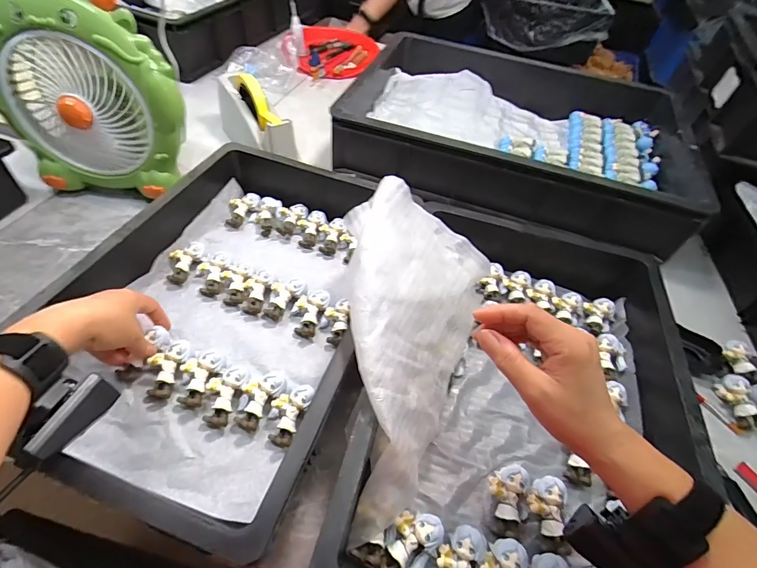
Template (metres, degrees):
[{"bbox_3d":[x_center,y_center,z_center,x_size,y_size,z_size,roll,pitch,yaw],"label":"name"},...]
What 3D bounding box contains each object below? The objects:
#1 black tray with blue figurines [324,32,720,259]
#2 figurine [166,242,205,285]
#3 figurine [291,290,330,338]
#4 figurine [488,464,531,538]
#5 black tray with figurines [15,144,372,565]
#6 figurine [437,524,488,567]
[{"bbox_3d":[0.253,-0.284,0.751,0.578,0.152,0.428,21,51,11],"label":"black tray with blue figurines"},{"bbox_3d":[-0.263,-0.030,0.525,0.035,0.023,0.061,15,51,6],"label":"figurine"},{"bbox_3d":[-0.088,0.033,0.495,0.040,0.027,0.066,20,51,10],"label":"figurine"},{"bbox_3d":[0.126,0.210,0.384,0.038,0.027,0.067,24,52,13],"label":"figurine"},{"bbox_3d":[-0.173,0.016,0.466,0.324,0.095,0.453,17,51,7],"label":"black tray with figurines"},{"bbox_3d":[0.072,0.247,0.337,0.041,0.029,0.064,17,51,8],"label":"figurine"}]

